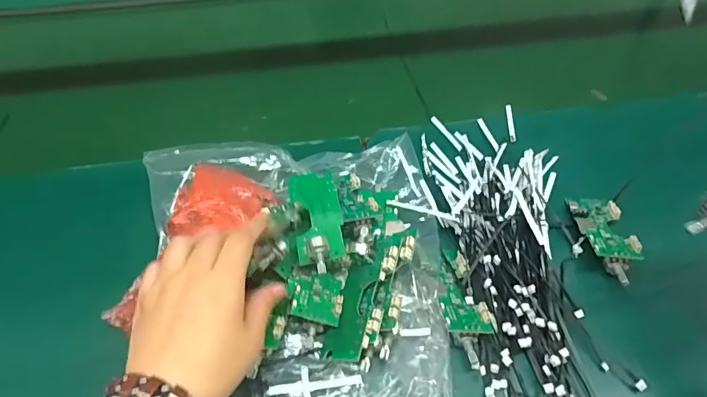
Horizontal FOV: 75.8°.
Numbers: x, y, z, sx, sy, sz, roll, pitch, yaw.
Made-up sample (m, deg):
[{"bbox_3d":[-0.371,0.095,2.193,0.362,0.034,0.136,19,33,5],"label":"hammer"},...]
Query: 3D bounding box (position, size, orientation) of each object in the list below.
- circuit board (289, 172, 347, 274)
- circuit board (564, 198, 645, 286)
[{"bbox_3d":[-0.029,0.016,0.365,0.039,0.014,0.096,-8,52,-6],"label":"circuit board"},{"bbox_3d":[0.218,0.031,0.394,0.040,0.020,0.096,2,39,2],"label":"circuit board"}]

